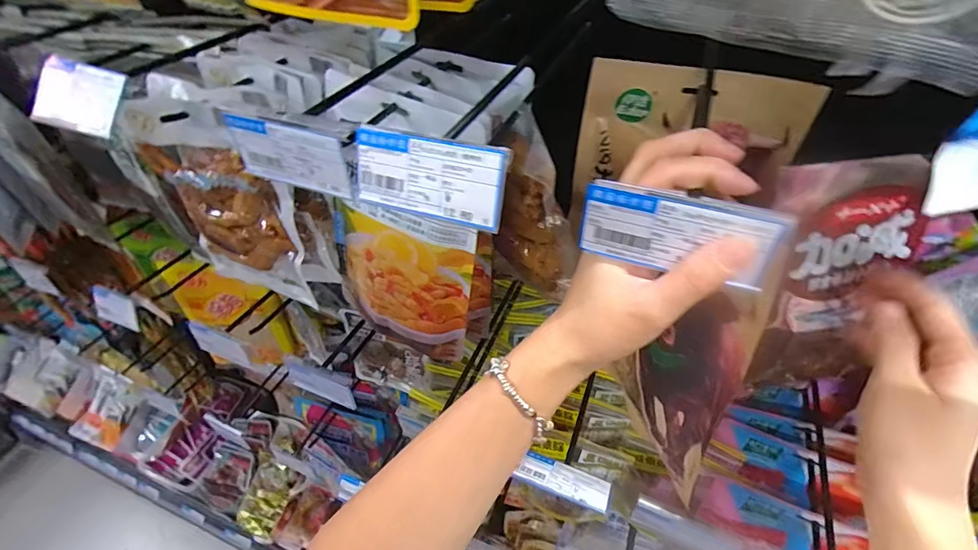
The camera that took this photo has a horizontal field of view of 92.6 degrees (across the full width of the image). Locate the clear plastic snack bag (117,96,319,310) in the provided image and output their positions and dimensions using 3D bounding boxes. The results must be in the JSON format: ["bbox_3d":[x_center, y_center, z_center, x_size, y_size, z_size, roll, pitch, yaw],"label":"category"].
[{"bbox_3d":[-0.242,-0.058,0.425,0.143,0.185,0.040,22,47,22],"label":"clear plastic snack bag"}]

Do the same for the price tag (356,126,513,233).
[{"bbox_3d":[-0.030,-0.048,0.234,0.081,0.039,0.005,14,22,16],"label":"price tag"}]

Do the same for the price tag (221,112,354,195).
[{"bbox_3d":[-0.115,-0.069,0.266,0.079,0.038,0.006,16,45,17],"label":"price tag"}]

